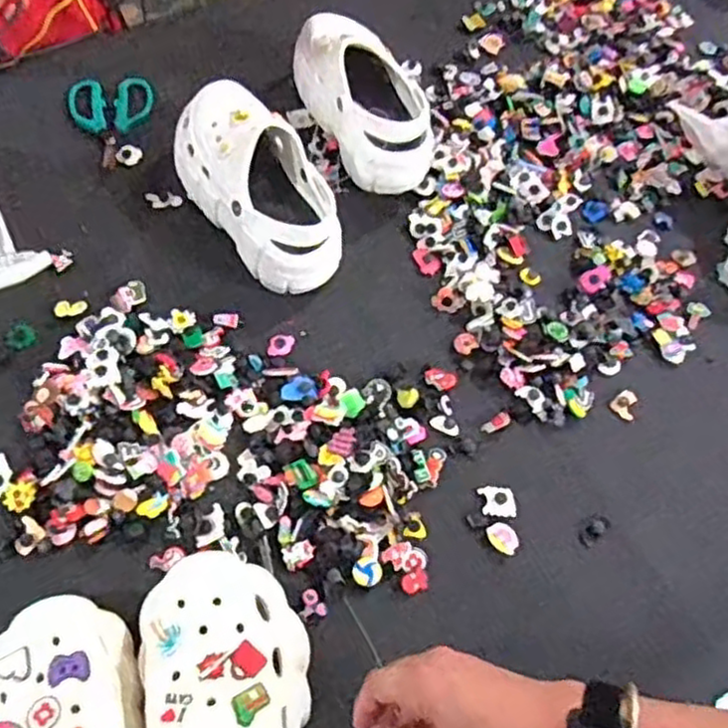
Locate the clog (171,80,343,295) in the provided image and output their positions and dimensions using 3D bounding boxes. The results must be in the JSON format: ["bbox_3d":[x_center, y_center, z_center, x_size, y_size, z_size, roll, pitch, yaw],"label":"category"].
[{"bbox_3d":[-0.113,-0.185,0.760,0.106,0.113,0.245,-36,72,-20],"label":"clog"}]

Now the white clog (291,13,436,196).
[{"bbox_3d":[0.003,-0.298,0.818,0.095,0.106,0.240,-21,68,-15],"label":"white clog"}]

